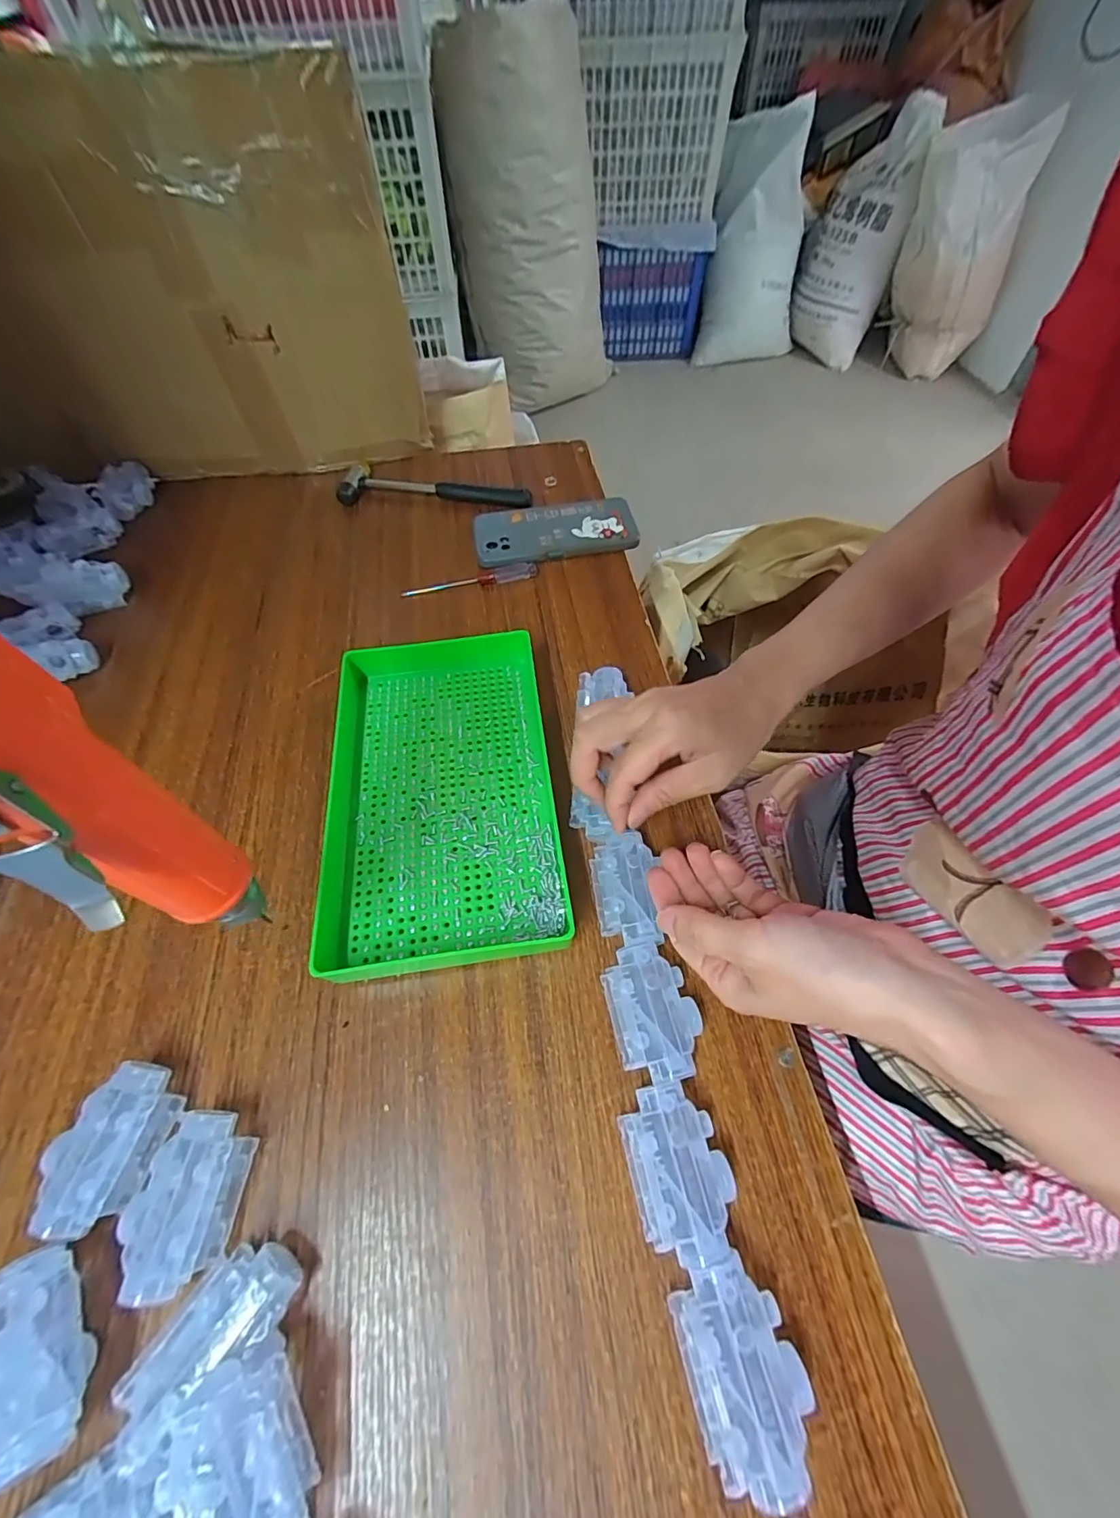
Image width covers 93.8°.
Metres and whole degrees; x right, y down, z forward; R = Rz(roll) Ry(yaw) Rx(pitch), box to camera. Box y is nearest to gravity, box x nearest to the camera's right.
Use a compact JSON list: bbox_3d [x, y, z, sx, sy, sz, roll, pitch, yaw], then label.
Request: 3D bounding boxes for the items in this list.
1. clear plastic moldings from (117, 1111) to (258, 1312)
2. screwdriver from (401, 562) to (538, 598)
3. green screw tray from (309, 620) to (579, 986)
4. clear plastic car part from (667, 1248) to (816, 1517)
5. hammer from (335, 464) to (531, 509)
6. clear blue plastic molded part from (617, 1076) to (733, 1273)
[{"bbox_3d":[-0.181,0.212,0.254,0.046,0.029,0.067,5,58,5],"label":"clear plastic moldings"},{"bbox_3d":[-0.087,-0.173,0.508,0.131,0.011,0.012,-12,58,-6],"label":"screwdriver"},{"bbox_3d":[-0.088,0.020,0.369,0.162,0.036,0.244,-8,58,-3],"label":"green screw tray"},{"bbox_3d":[0.077,0.255,0.221,0.046,0.029,0.067,-12,59,-6],"label":"clear plastic car part"},{"bbox_3d":[-0.136,-0.296,0.578,0.208,0.028,0.050,4,58,4],"label":"hammer"},{"bbox_3d":[0.058,0.201,0.259,0.046,0.028,0.068,-11,58,-6],"label":"clear blue plastic molded part"}]

